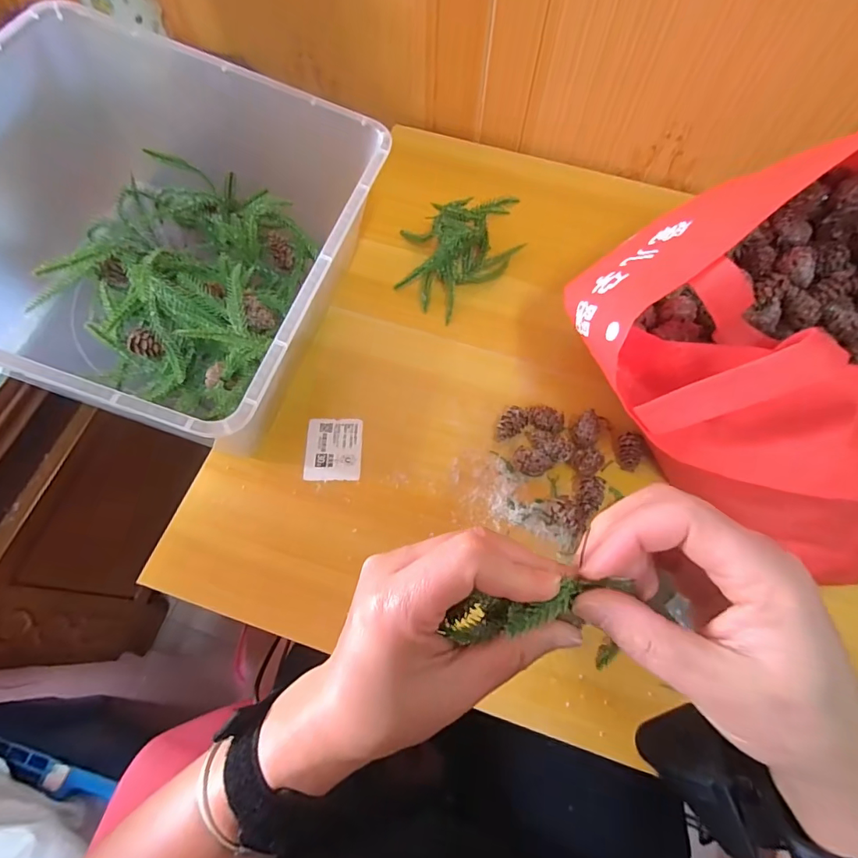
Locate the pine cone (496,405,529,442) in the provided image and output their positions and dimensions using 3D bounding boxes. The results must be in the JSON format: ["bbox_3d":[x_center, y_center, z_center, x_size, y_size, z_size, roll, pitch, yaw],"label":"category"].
[{"bbox_3d":[0.074,-0.005,0.408,0.021,0.021,0.032,35,70,14],"label":"pine cone"}]

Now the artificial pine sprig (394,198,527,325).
[{"bbox_3d":[0.025,-0.200,0.475,0.110,0.060,0.144,40,71,16],"label":"artificial pine sprig"}]

